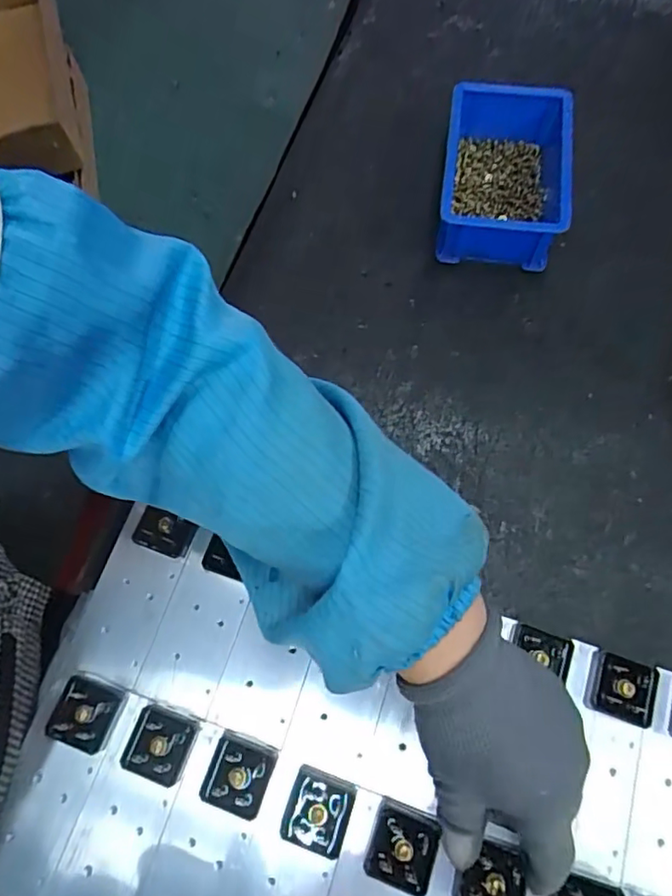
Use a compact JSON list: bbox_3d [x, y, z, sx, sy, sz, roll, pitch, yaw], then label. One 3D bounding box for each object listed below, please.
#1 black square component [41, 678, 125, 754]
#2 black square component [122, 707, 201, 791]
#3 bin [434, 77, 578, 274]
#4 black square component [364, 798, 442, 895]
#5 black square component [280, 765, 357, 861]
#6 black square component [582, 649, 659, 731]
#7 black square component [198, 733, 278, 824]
[{"bbox_3d":[-0.148,0.159,0.335,0.033,0.015,0.035,16,71,9],"label":"black square component"},{"bbox_3d":[-0.103,0.176,0.334,0.036,0.016,0.036,20,72,10],"label":"black square component"},{"bbox_3d":[0.143,-0.228,0.478,0.104,0.060,0.153,8,67,2],"label":"bin"},{"bbox_3d":[0.038,0.222,0.313,0.036,0.018,0.037,20,72,10],"label":"black square component"},{"bbox_3d":[-0.009,0.208,0.320,0.036,0.017,0.038,15,71,8],"label":"black square component"},{"bbox_3d":[0.170,0.143,0.335,0.036,0.015,0.035,19,72,9],"label":"black square component"},{"bbox_3d":[-0.056,0.191,0.328,0.035,0.014,0.037,16,71,9],"label":"black square component"}]

